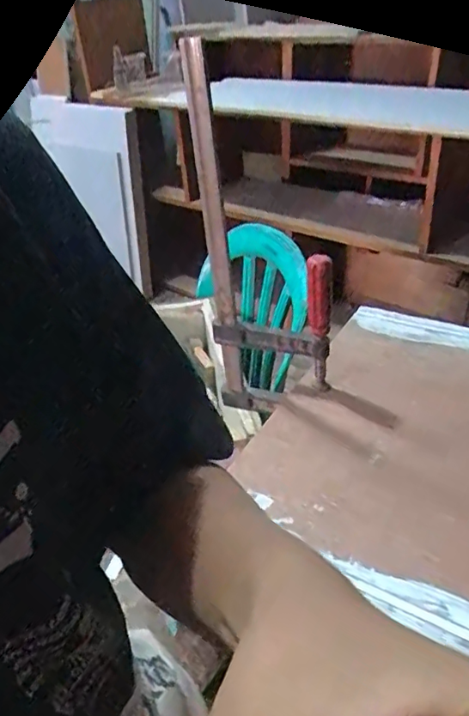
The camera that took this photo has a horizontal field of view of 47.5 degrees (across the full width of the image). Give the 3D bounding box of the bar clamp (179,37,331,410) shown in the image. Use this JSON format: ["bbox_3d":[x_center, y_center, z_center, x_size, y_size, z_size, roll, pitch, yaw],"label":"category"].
[{"bbox_3d":[0.036,-0.113,0.652,0.165,0.466,0.031,10,39,20],"label":"bar clamp"}]

